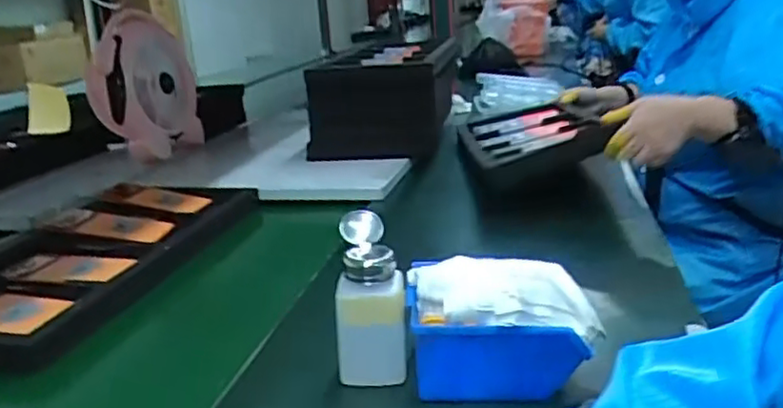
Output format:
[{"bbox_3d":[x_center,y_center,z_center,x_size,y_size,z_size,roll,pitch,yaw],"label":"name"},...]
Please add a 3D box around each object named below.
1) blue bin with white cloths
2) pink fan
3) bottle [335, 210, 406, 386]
[{"bbox_3d":[0.088,0.101,0.514,0.143,0.104,0.088,-4,17,-1],"label":"blue bin with white cloths"},{"bbox_3d":[-0.449,-0.205,1.210,0.186,0.273,0.194,-9,18,-16],"label":"pink fan"},{"bbox_3d":[-0.016,0.079,0.523,0.055,0.133,0.055,-4,17,2],"label":"bottle"}]

